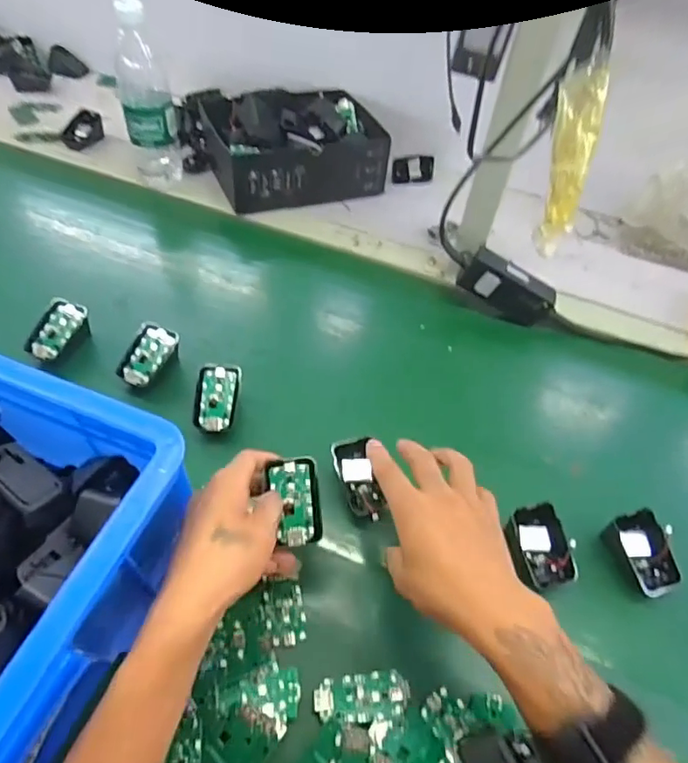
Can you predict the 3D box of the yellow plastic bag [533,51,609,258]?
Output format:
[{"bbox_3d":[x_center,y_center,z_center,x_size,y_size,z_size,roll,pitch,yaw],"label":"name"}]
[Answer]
[{"bbox_3d":[0.092,-0.090,0.219,0.018,0.072,0.008,4,21,-3],"label":"yellow plastic bag"}]

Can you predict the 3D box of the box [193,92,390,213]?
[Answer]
[{"bbox_3d":[-0.075,-0.362,0.828,0.244,0.095,0.197,-15,54,-16],"label":"box"}]

